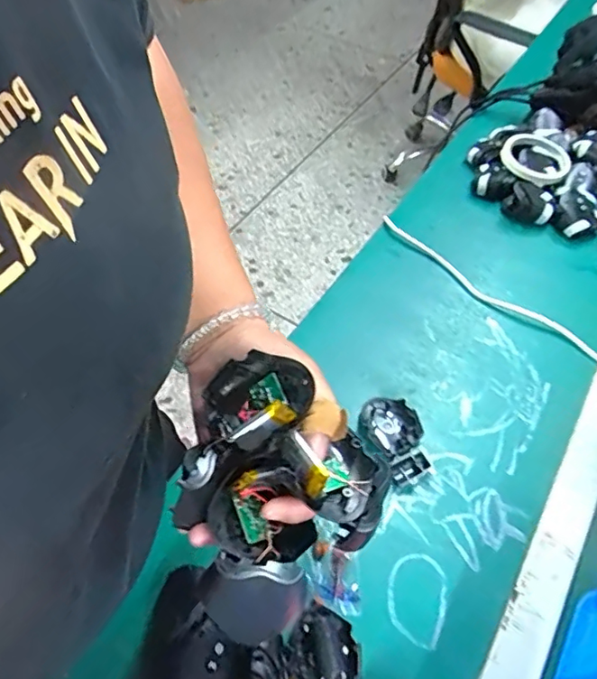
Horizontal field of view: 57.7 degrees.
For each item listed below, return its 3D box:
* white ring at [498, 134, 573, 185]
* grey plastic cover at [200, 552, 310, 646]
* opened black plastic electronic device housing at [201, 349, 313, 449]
[{"bbox_3d":[0.317,-0.243,0.734,0.101,0.015,0.094,2,55,-3],"label":"white ring"},{"bbox_3d":[-0.022,0.130,0.273,0.052,0.049,0.020,7,18,3],"label":"grey plastic cover"},{"bbox_3d":[-0.023,0.034,0.287,0.053,0.022,0.053,-20,48,24],"label":"opened black plastic electronic device housing"}]

